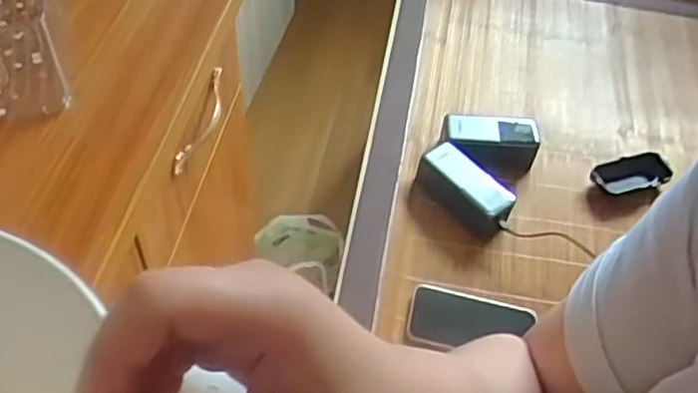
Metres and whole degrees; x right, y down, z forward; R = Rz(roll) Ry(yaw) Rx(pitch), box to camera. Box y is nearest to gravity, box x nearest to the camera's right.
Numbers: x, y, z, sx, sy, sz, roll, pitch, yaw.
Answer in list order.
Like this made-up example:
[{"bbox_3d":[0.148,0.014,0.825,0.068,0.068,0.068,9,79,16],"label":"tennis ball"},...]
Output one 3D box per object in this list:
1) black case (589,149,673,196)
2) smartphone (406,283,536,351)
[{"bbox_3d":[0.384,-0.032,0.901,0.103,0.016,0.060,-13,52,-15],"label":"black case"},{"bbox_3d":[0.141,0.144,0.770,0.139,0.015,0.071,12,50,6],"label":"smartphone"}]

